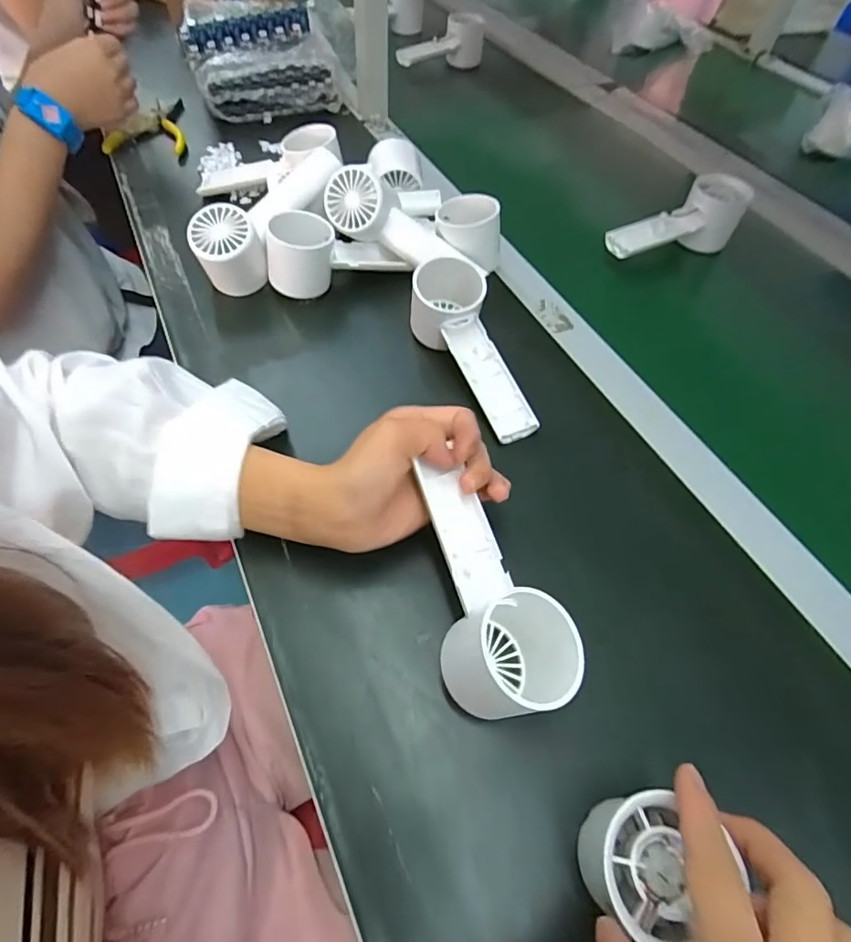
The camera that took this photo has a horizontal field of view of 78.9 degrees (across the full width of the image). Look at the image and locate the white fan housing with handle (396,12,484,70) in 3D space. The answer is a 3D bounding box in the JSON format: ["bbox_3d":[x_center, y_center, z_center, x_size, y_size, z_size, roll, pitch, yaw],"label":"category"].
[{"bbox_3d":[0.020,-0.642,0.789,0.145,0.063,0.054,-38,65,-24],"label":"white fan housing with handle"}]

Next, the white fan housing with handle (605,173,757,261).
[{"bbox_3d":[0.242,-0.244,0.520,0.150,0.067,0.052,-18,58,-14],"label":"white fan housing with handle"}]

